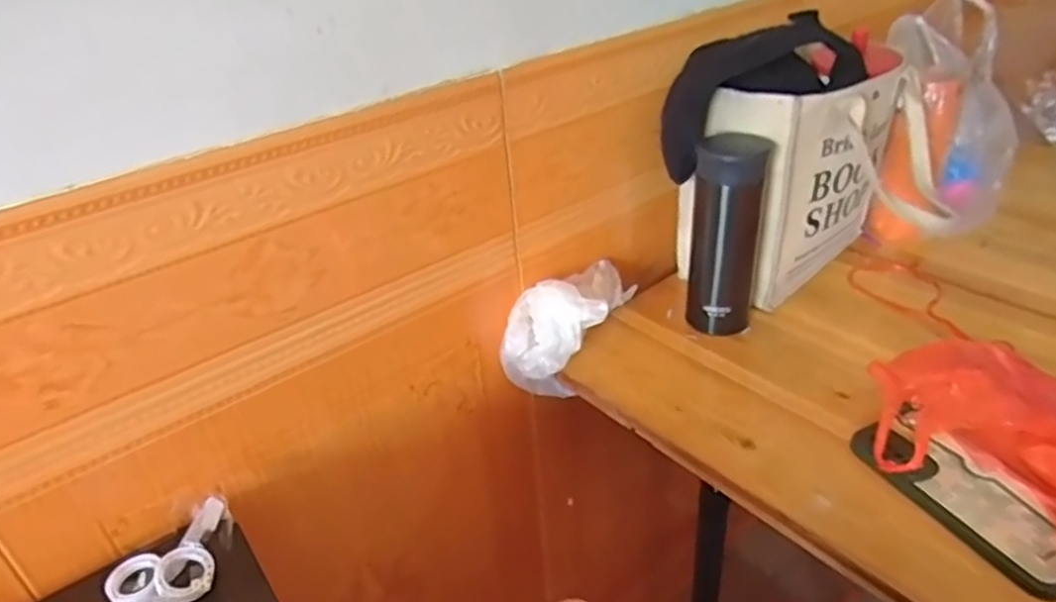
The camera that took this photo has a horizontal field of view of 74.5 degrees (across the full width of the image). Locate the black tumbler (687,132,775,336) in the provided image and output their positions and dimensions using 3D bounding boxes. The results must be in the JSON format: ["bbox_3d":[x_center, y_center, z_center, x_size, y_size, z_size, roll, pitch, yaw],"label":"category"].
[{"bbox_3d":[0.193,-0.063,0.679,0.064,0.188,0.074,7,33,17],"label":"black tumbler"}]

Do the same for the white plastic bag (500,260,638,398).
[{"bbox_3d":[0.042,0.025,0.713,0.098,0.122,0.160,10,36,21],"label":"white plastic bag"}]

